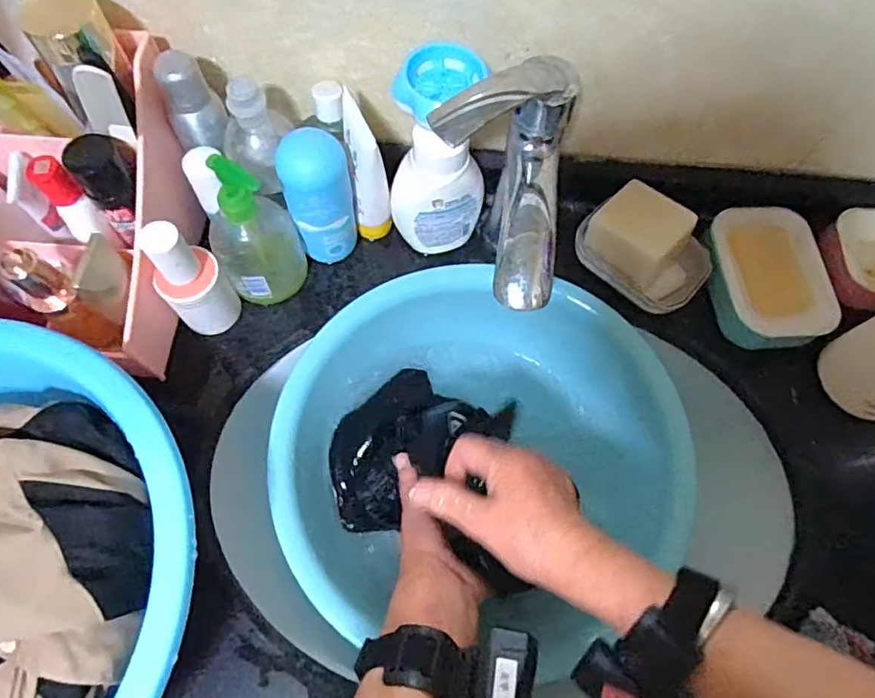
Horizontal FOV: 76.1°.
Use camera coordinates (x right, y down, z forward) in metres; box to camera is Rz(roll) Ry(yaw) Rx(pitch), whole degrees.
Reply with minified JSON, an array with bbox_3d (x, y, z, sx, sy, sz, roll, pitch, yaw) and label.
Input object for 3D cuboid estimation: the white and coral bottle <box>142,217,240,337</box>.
[{"bbox_3d":[-0.196,-0.052,0.448,0.048,0.121,0.039,-31,73,-14],"label":"white and coral bottle"}]

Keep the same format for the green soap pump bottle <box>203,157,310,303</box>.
[{"bbox_3d":[-0.150,-0.092,0.458,0.068,0.143,0.055,-28,72,-13],"label":"green soap pump bottle"}]

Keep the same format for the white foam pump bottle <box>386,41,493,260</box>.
[{"bbox_3d":[0.002,-0.154,0.464,0.080,0.167,0.068,5,68,-1],"label":"white foam pump bottle"}]

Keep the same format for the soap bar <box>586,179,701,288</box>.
[{"bbox_3d":[0.182,-0.106,0.501,0.076,0.035,0.073,42,72,13],"label":"soap bar"}]

